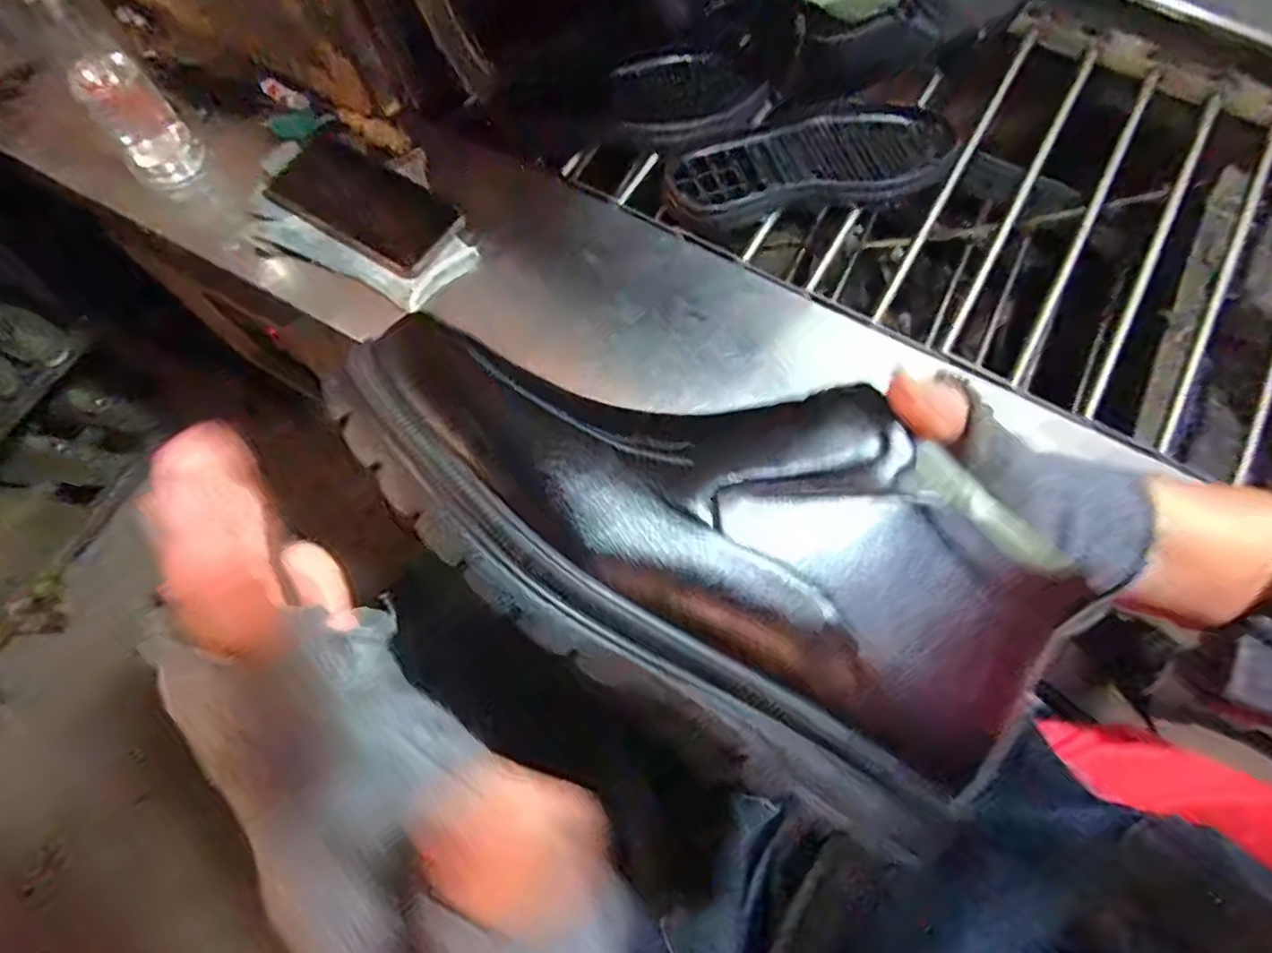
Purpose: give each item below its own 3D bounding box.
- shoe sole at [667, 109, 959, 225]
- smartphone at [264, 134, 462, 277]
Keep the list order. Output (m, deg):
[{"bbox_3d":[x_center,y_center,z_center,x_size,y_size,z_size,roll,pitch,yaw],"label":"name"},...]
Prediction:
[{"bbox_3d":[0.176,-0.298,0.631,0.293,0.046,0.081,-15,74,-5],"label":"shoe sole"},{"bbox_3d":[-0.231,-0.234,0.559,0.156,0.007,0.077,31,76,8],"label":"smartphone"}]

